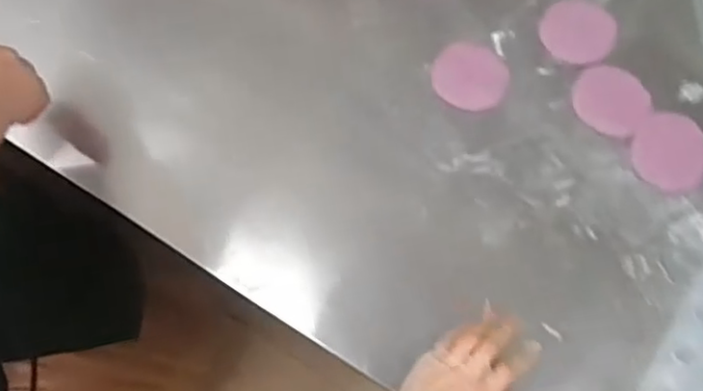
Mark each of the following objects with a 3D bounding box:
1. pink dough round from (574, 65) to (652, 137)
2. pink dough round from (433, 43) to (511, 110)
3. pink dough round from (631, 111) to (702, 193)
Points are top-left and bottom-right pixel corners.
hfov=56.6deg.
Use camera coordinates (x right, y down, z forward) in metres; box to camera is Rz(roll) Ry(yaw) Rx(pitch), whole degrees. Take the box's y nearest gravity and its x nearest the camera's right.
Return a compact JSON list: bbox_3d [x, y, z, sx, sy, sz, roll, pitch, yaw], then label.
[{"bbox_3d":[0.280,-0.105,0.704,0.078,0.012,0.071,0,73,1],"label":"pink dough round"},{"bbox_3d":[0.130,-0.131,0.717,0.080,0.007,0.077,0,73,1],"label":"pink dough round"},{"bbox_3d":[0.334,-0.046,0.683,0.076,0.015,0.077,0,73,1],"label":"pink dough round"}]

